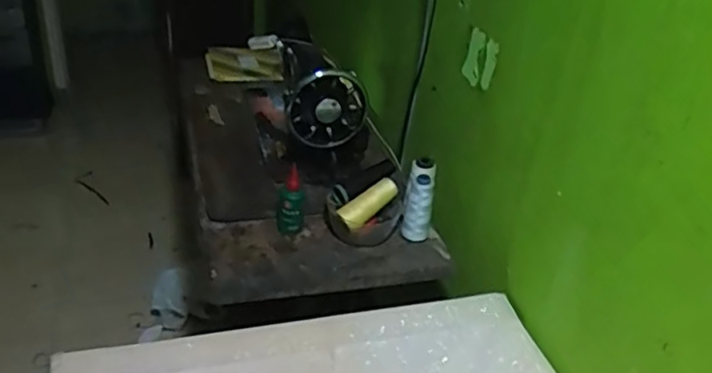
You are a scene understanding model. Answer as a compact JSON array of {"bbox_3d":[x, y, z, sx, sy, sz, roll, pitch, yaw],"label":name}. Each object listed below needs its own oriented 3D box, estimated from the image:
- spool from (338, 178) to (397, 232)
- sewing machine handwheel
[{"bbox_3d":[0.021,0.027,1.018,0.106,0.033,0.035,-37,47,-15],"label":"spool"},{"bbox_3d":[-0.045,-0.126,1.042,0.131,0.137,0.034,0,33,-10],"label":"sewing machine handwheel"}]

